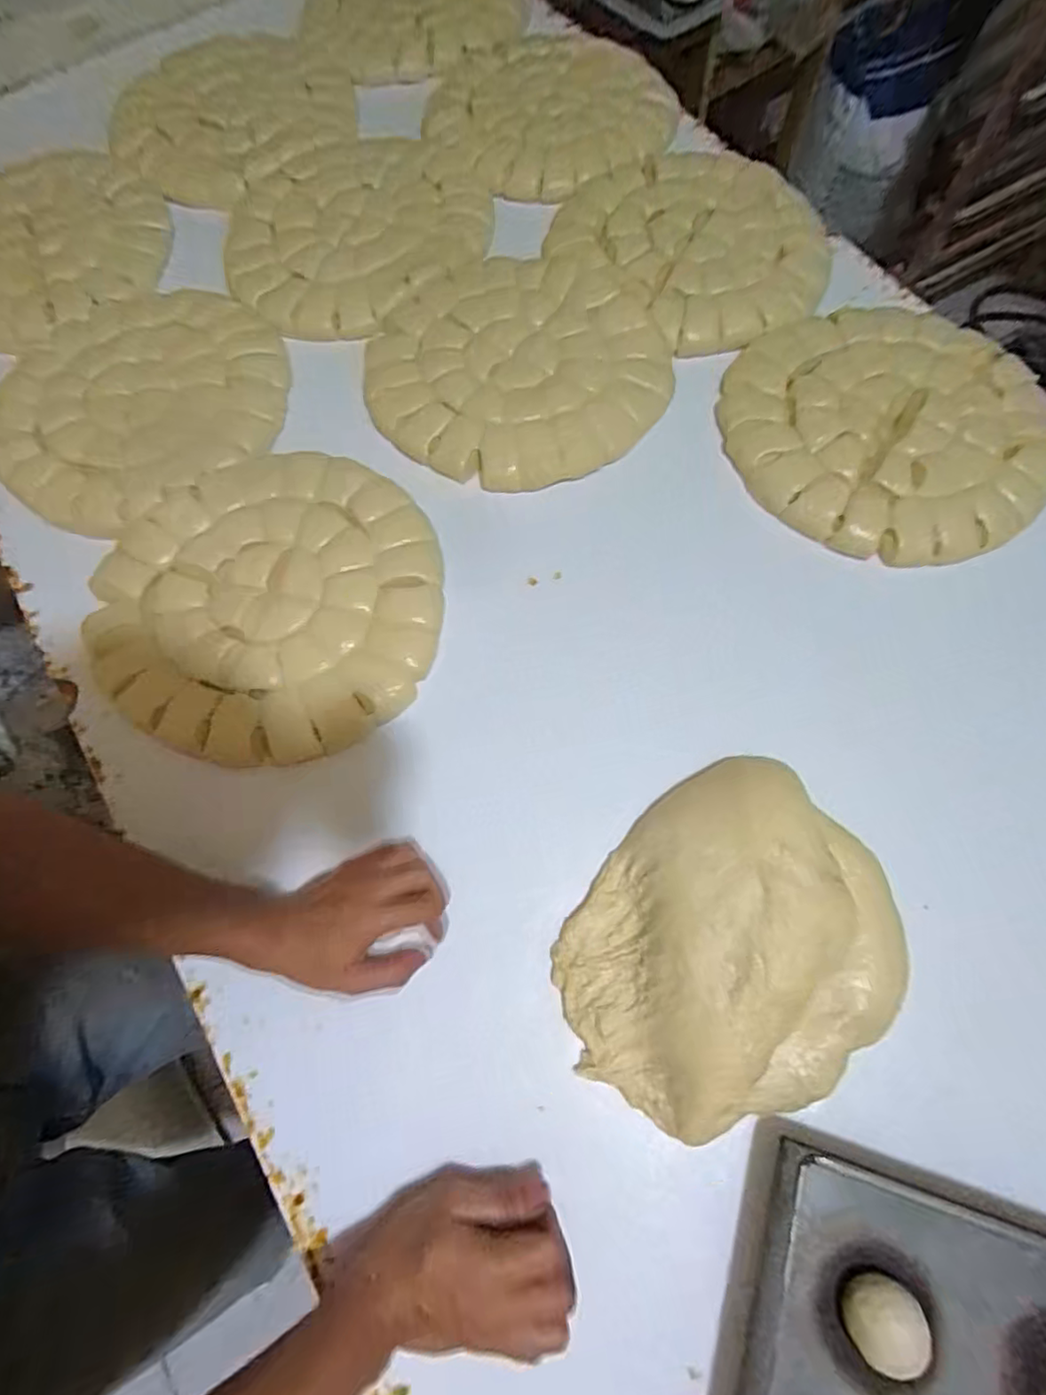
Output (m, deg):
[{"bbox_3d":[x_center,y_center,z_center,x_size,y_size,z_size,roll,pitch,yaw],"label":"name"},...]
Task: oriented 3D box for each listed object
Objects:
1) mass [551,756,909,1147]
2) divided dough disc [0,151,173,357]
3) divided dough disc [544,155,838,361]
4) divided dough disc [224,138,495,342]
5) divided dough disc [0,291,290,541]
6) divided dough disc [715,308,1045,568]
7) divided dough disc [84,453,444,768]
[{"bbox_3d":[0.160,0.189,0.457,0.217,0.061,0.264,41,78,14],"label":"mass"},{"bbox_3d":[-0.591,-0.539,0.735,0.306,0.045,0.289,-1,72,2],"label":"divided dough disc"},{"bbox_3d":[0.198,-0.528,0.697,0.255,0.018,0.317,-40,75,-10],"label":"divided dough disc"},{"bbox_3d":[-0.197,-0.565,0.739,0.298,0.032,0.335,13,73,7],"label":"divided dough disc"},{"bbox_3d":[-0.418,-0.323,0.658,0.312,0.021,0.278,-35,74,-9],"label":"divided dough disc"},{"bbox_3d":[0.363,-0.274,0.608,0.307,0.034,0.279,27,75,11],"label":"divided dough disc"},{"bbox_3d":[-0.247,-0.093,0.585,0.325,0.020,0.311,-1,72,2],"label":"divided dough disc"}]

